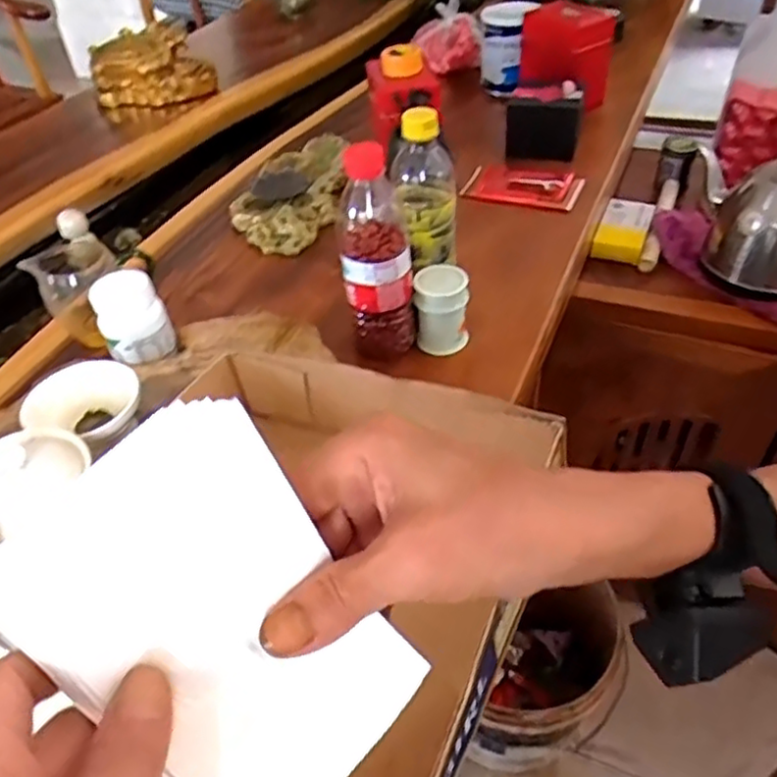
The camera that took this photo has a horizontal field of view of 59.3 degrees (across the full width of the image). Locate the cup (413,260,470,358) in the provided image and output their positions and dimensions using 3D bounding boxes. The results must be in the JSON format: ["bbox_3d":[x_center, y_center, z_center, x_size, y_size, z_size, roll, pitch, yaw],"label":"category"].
[{"bbox_3d":[0.052,-0.078,0.669,0.050,0.076,0.046,-2,44,2],"label":"cup"}]

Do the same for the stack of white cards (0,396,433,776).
[{"bbox_3d":[-0.056,0.081,0.238,0.093,0.138,0.017,-43,12,-25],"label":"stack of white cards"}]

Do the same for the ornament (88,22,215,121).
[{"bbox_3d":[-0.413,-0.551,1.196,0.208,0.126,0.078,-12,44,-7],"label":"ornament"}]

